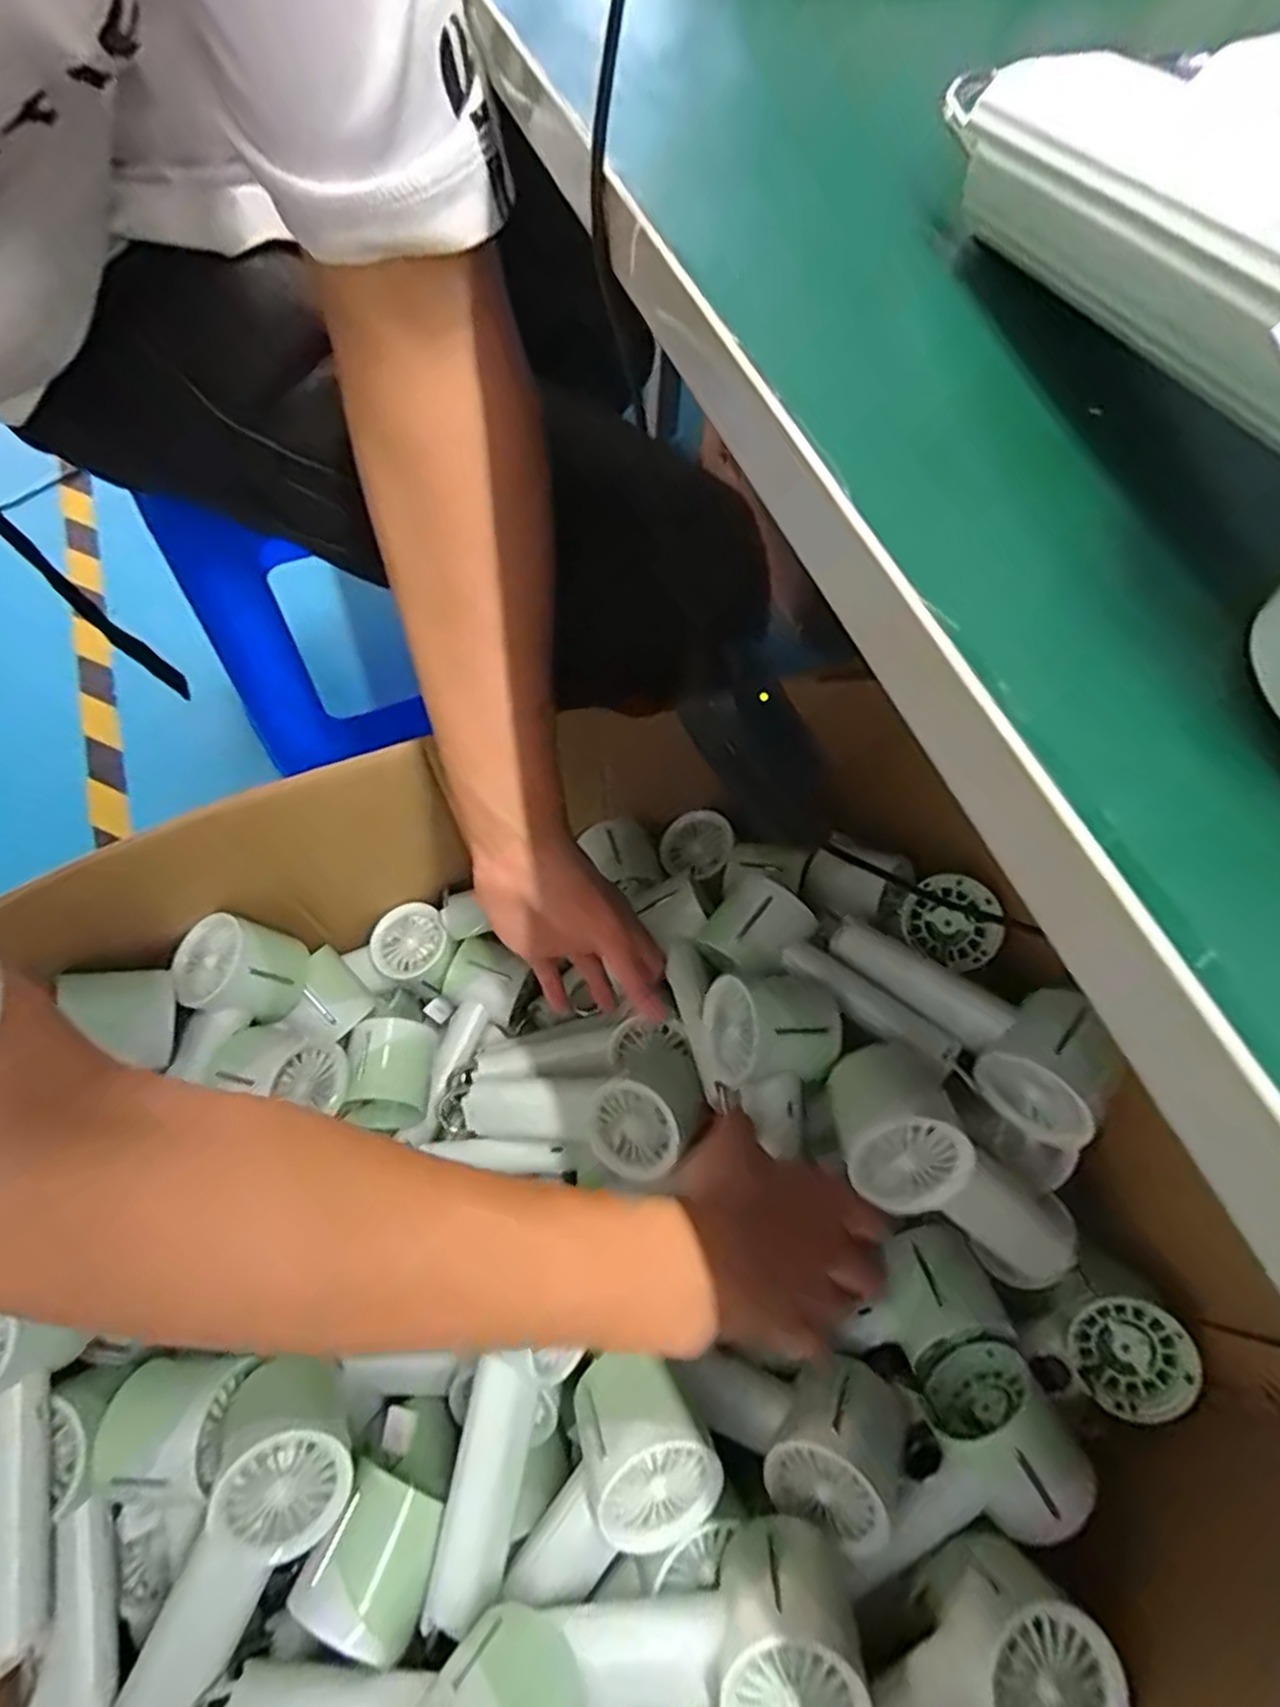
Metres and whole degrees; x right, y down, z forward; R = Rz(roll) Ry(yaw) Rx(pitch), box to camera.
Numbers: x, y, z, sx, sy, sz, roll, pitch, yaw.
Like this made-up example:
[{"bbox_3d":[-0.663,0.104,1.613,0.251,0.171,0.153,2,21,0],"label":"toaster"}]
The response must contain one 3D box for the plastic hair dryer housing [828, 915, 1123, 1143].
[{"bbox_3d":[0.199,0.092,0.439,0.063,0.057,0.166,-41,54,-18],"label":"plastic hair dryer housing"}]

